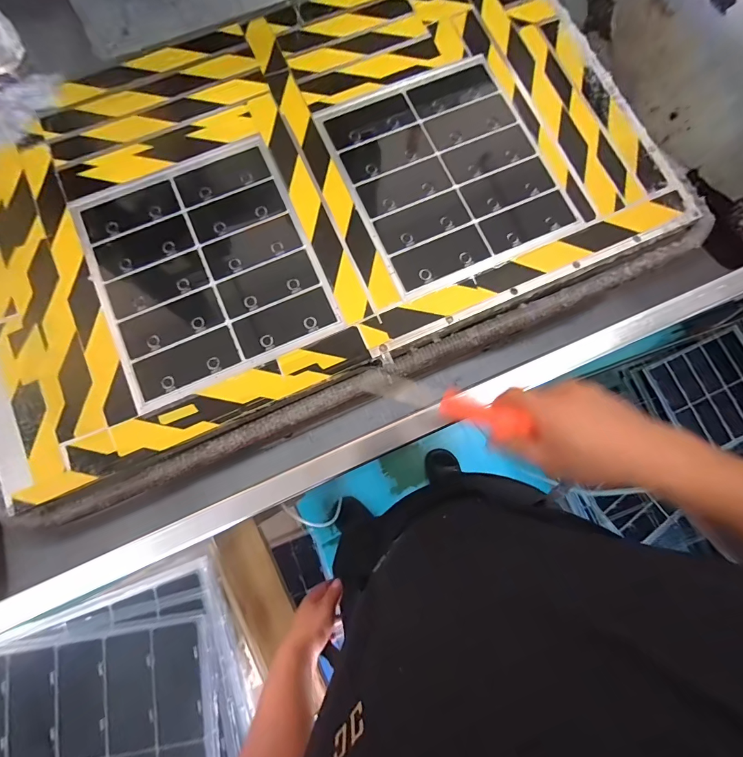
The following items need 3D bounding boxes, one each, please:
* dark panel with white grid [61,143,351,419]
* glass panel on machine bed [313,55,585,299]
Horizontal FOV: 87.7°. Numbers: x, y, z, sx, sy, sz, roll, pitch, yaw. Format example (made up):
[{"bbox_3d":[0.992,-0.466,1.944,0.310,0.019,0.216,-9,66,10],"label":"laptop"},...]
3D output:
[{"bbox_3d":[-0.228,-0.158,0.530,0.287,0.005,0.325,-24,81,-5],"label":"dark panel with white grid"},{"bbox_3d":[0.109,-0.306,0.568,0.284,0.015,0.315,-24,81,-5],"label":"glass panel on machine bed"}]

